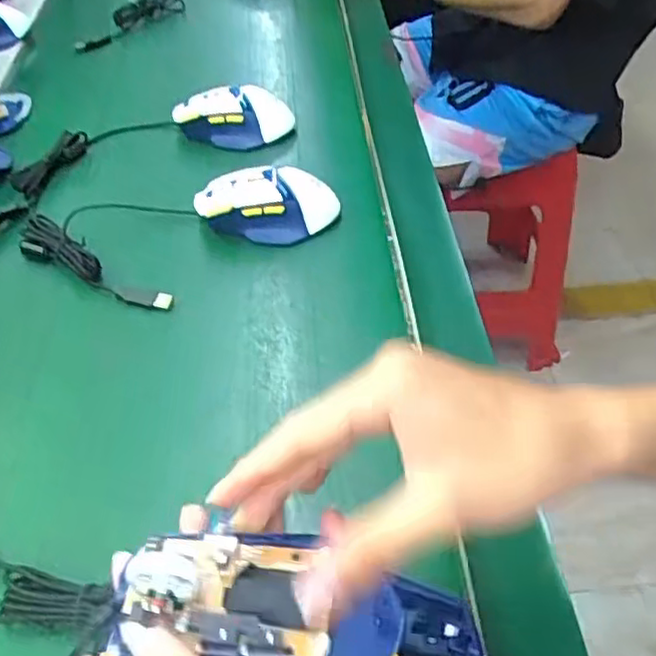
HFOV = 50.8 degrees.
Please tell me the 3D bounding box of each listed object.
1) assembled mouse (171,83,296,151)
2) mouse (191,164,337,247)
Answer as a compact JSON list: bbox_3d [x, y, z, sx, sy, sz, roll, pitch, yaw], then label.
[{"bbox_3d":[-0.095,-0.215,0.689,0.117,0.040,0.055,-6,45,1],"label":"assembled mouse"},{"bbox_3d":[-0.052,-0.109,0.588,0.117,0.040,0.055,-1,45,6],"label":"mouse"}]

